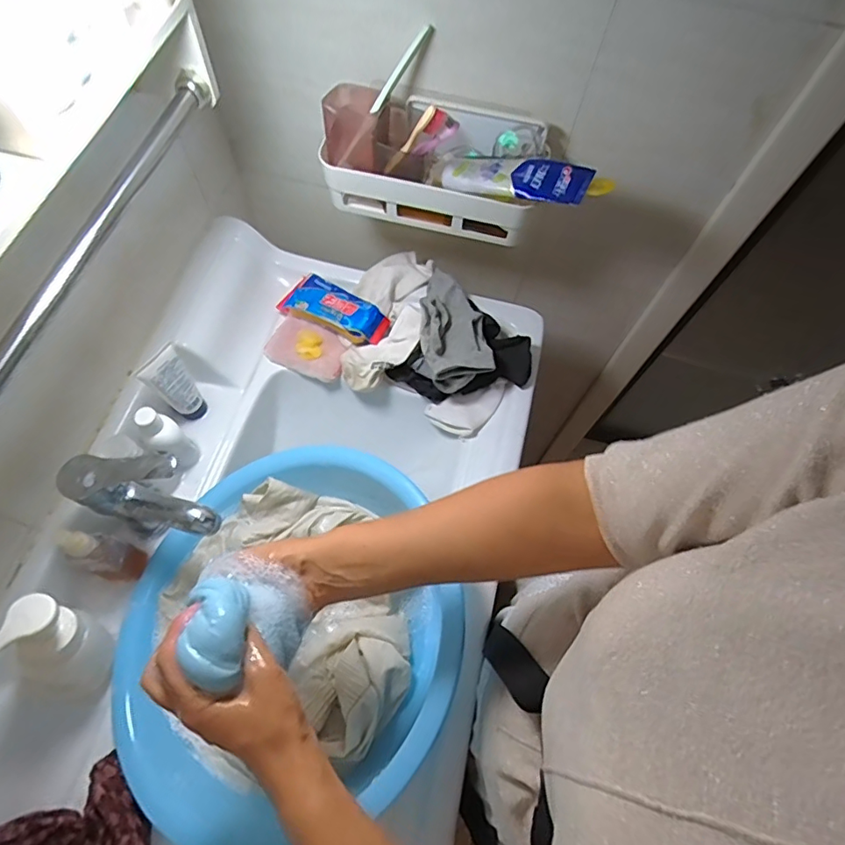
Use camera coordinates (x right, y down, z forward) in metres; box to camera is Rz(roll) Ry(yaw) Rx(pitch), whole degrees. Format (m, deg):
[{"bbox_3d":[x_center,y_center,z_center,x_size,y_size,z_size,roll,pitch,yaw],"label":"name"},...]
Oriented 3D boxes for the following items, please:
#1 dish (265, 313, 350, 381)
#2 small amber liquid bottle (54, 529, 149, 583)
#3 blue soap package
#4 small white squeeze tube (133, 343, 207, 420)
[{"bbox_3d":[-0.162,-0.105,0.729,0.112,0.023,0.070,23,66,7],"label":"dish"},{"bbox_3d":[-0.327,0.133,0.534,0.035,0.123,0.038,20,65,6],"label":"small amber liquid bottle"},{"bbox_3d":[-0.121,-0.155,0.719,0.145,0.032,0.061,28,66,9],"label":"blue soap package"},{"bbox_3d":[-0.292,-0.040,0.622,0.027,0.115,0.046,38,68,14],"label":"small white squeeze tube"}]

